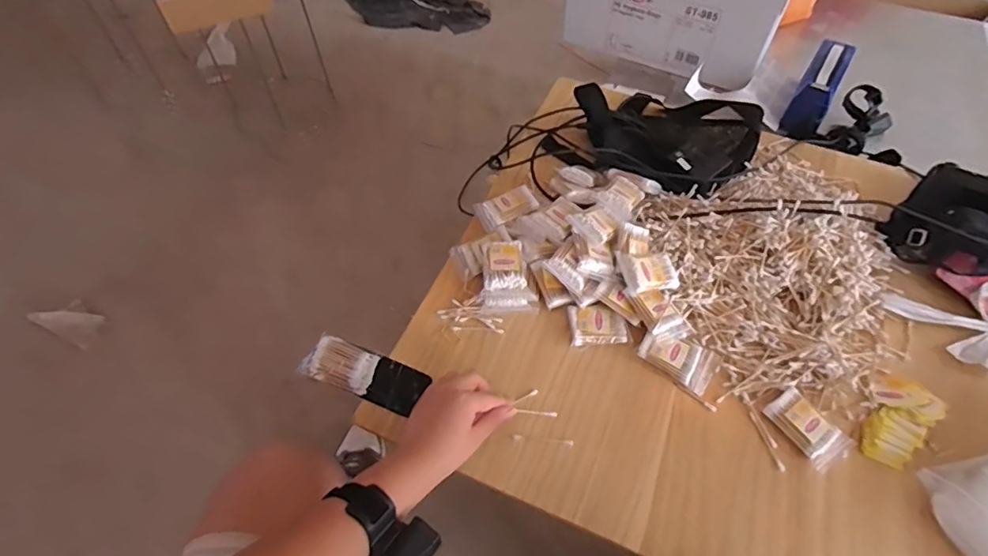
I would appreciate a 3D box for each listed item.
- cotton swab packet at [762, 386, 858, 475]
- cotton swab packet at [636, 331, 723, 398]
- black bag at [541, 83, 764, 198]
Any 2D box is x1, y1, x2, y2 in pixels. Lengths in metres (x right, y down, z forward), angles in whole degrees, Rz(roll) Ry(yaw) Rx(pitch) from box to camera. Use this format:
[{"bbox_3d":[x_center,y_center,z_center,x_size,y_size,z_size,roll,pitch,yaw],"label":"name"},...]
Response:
[{"bbox_3d":[0.390,0.184,0.635,0.061,0.017,0.093,-29,60,-19],"label":"cotton swab packet"},{"bbox_3d":[0.247,0.103,0.685,0.099,0.022,0.063,30,60,19],"label":"cotton swab packet"},{"bbox_3d":[0.281,-0.259,0.904,0.329,0.077,0.257,16,56,11],"label":"black bag"}]

